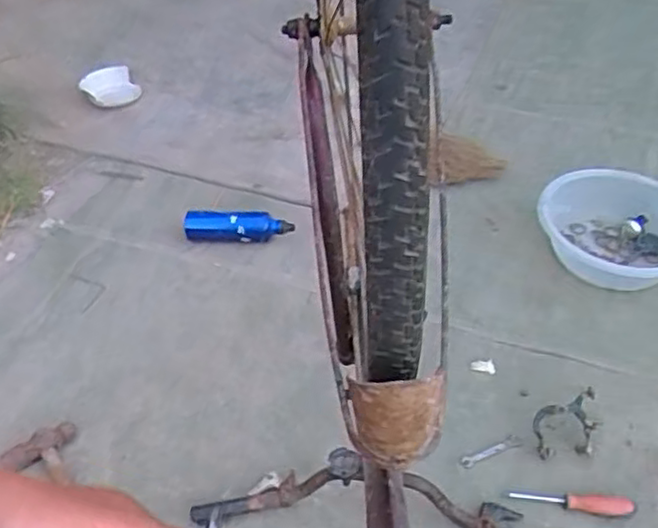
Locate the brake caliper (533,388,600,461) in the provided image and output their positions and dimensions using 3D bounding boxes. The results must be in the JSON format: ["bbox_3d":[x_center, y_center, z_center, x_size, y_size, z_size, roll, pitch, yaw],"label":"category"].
[{"bbox_3d":[0.388,0.262,1.133,0.109,0.050,0.093,-8,44,-3],"label":"brake caliper"}]

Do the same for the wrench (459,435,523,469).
[{"bbox_3d":[0.262,0.308,1.139,0.108,0.009,0.021,-20,45,-15],"label":"wrench"}]

